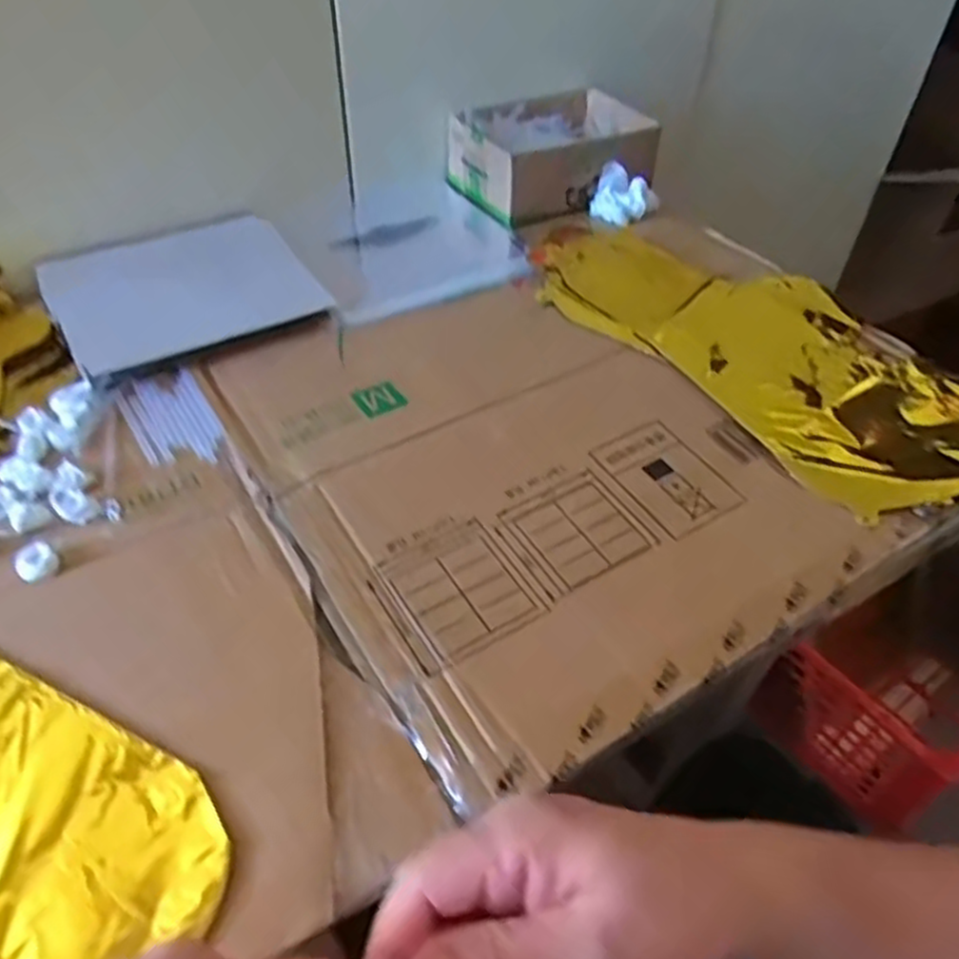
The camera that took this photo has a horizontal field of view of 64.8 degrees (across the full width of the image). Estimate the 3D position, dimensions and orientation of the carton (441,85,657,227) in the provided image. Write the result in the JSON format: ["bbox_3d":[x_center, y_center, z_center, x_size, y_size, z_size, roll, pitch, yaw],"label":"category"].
[{"bbox_3d":[0.073,-0.341,0.784,0.191,0.060,0.152,-18,50,-19],"label":"carton"}]

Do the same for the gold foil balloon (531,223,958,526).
[{"bbox_3d":[0.233,-0.112,0.606,0.198,0.018,0.408,-28,53,-26],"label":"gold foil balloon"}]

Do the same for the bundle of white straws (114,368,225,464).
[{"bbox_3d":[-0.221,-0.044,0.545,0.056,0.004,0.107,-26,52,-24],"label":"bundle of white straws"}]

